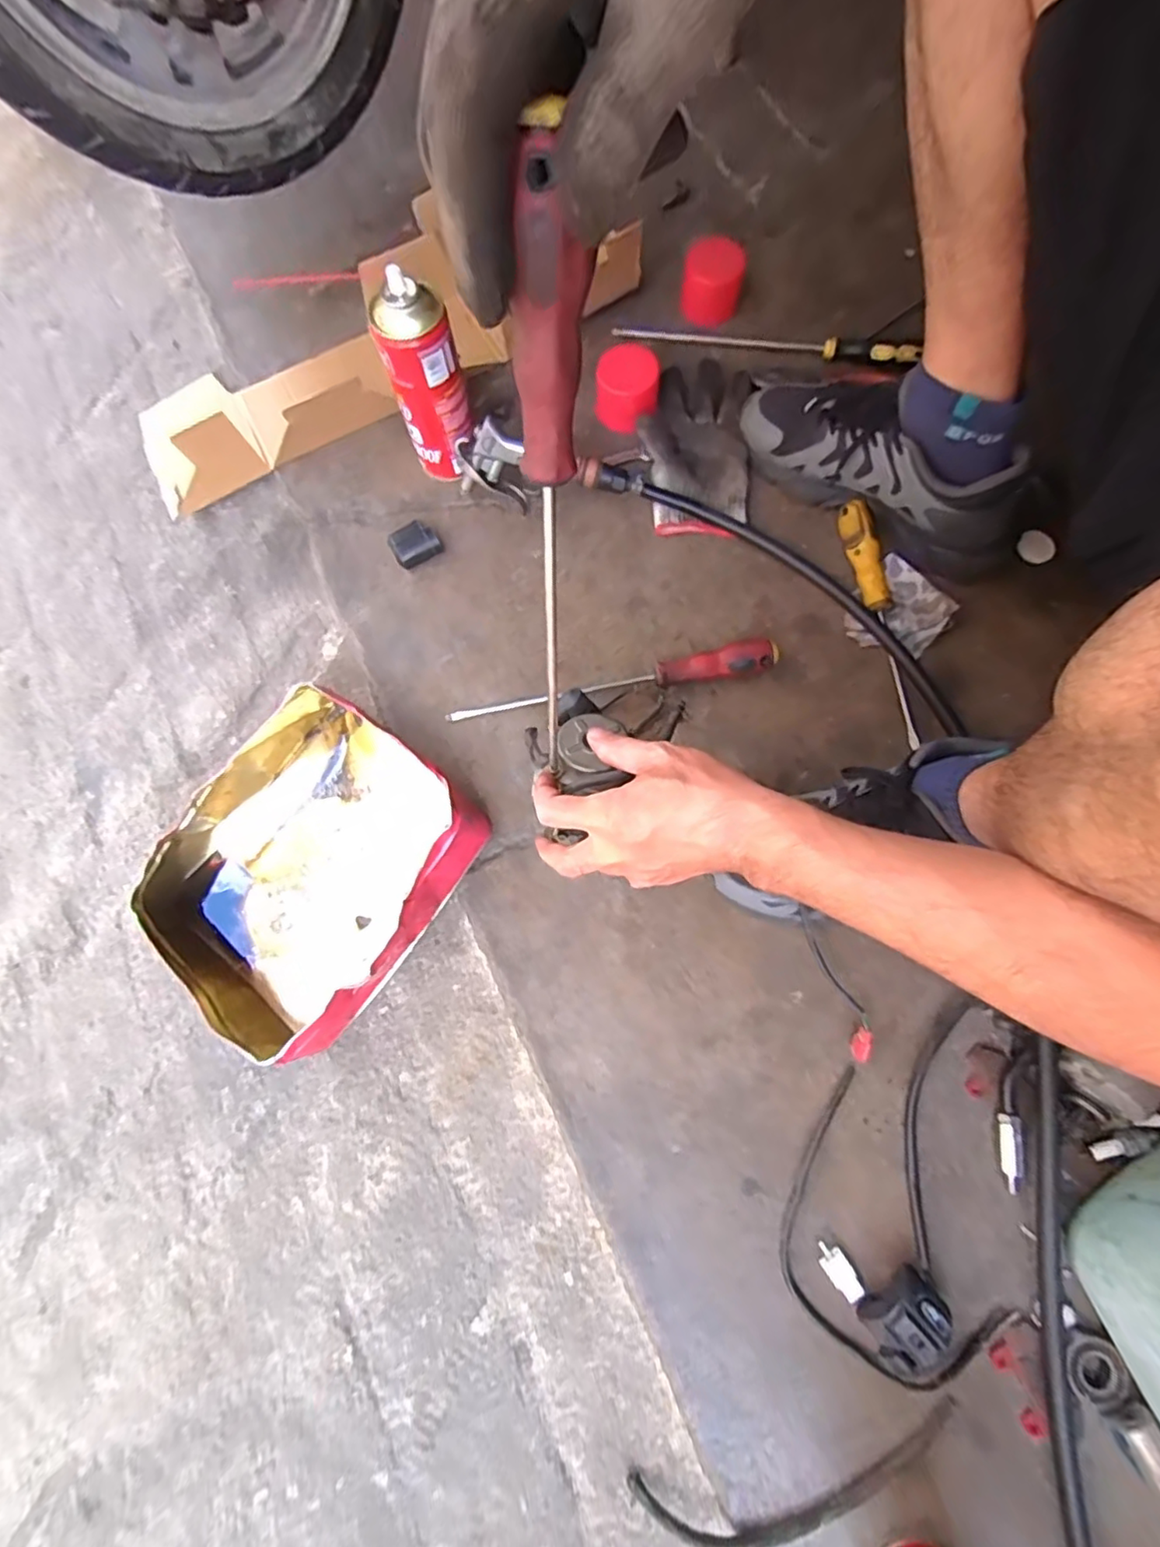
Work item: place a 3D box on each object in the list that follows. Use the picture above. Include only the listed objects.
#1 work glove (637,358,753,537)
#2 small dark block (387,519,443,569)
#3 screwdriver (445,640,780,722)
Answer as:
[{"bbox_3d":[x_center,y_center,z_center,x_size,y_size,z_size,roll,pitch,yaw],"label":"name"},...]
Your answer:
[{"bbox_3d":[0.119,-0.337,0.618,0.108,0.033,0.195,4,75,3],"label":"work glove"},{"bbox_3d":[-0.166,-0.230,0.600,0.046,0.023,0.039,-33,77,-6],"label":"small dark block"},{"bbox_3d":[0.029,-0.086,0.549,0.302,0.031,0.027,-8,75,0],"label":"screwdriver"}]

